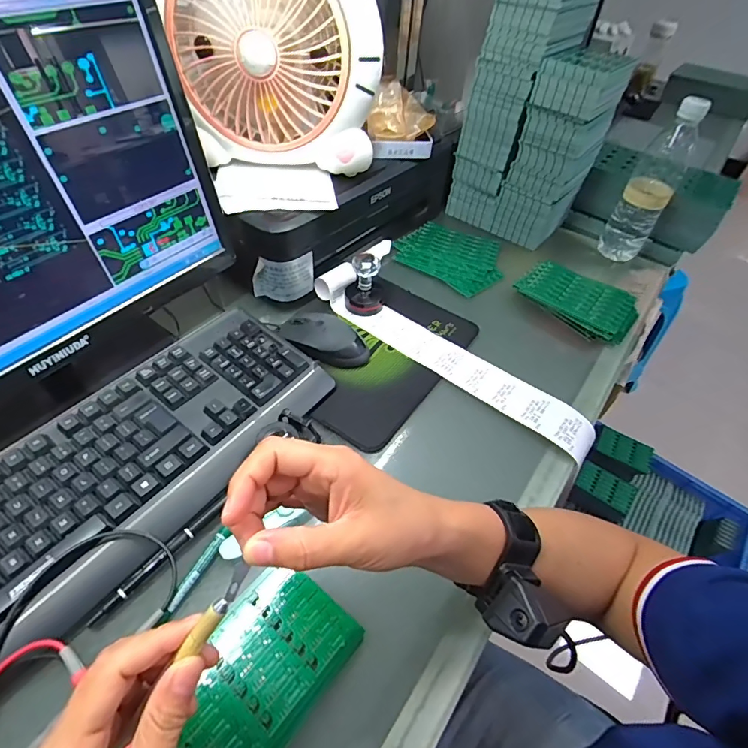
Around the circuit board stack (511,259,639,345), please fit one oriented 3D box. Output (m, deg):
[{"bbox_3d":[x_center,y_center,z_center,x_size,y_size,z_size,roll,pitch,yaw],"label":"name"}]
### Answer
[{"bbox_3d":[0.287,-0.108,0.611,0.098,0.025,0.159,-35,60,-30],"label":"circuit board stack"}]

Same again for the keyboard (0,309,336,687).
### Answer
[{"bbox_3d":[-0.232,0.093,0.385,0.165,0.041,0.438,32,54,21],"label":"keyboard"}]

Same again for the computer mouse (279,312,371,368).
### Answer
[{"bbox_3d":[-0.061,-0.041,0.524,0.106,0.035,0.060,28,52,18],"label":"computer mouse"}]

